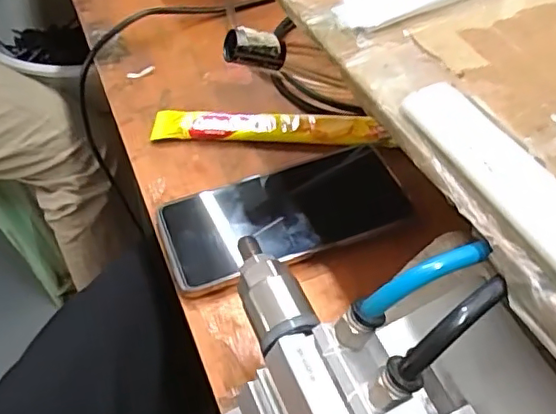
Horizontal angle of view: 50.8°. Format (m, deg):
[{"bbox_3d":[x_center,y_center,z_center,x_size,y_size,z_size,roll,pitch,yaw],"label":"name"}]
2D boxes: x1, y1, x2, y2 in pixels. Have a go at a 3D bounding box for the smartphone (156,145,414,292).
[{"bbox_3d":[0.004,0.004,0.397,0.161,0.008,0.075,-15,51,-13],"label":"smartphone"}]

